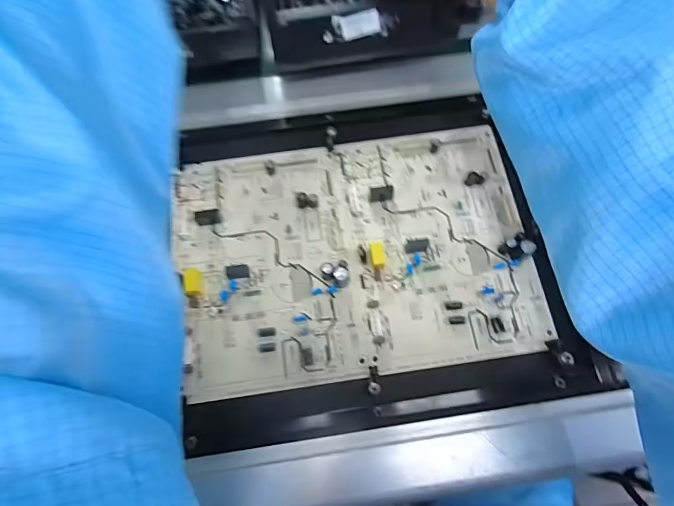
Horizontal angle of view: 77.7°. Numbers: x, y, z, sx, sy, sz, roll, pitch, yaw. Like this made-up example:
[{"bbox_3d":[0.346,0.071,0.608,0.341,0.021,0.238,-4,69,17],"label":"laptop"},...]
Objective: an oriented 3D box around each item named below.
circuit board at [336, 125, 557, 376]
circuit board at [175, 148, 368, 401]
[{"bbox_3d":[0.084,-0.013,0.347,0.145,0.020,0.198,-9,67,-1],"label":"circuit board"},{"bbox_3d":[-0.056,0.007,0.339,0.140,0.019,0.195,-8,71,-4],"label":"circuit board"}]

